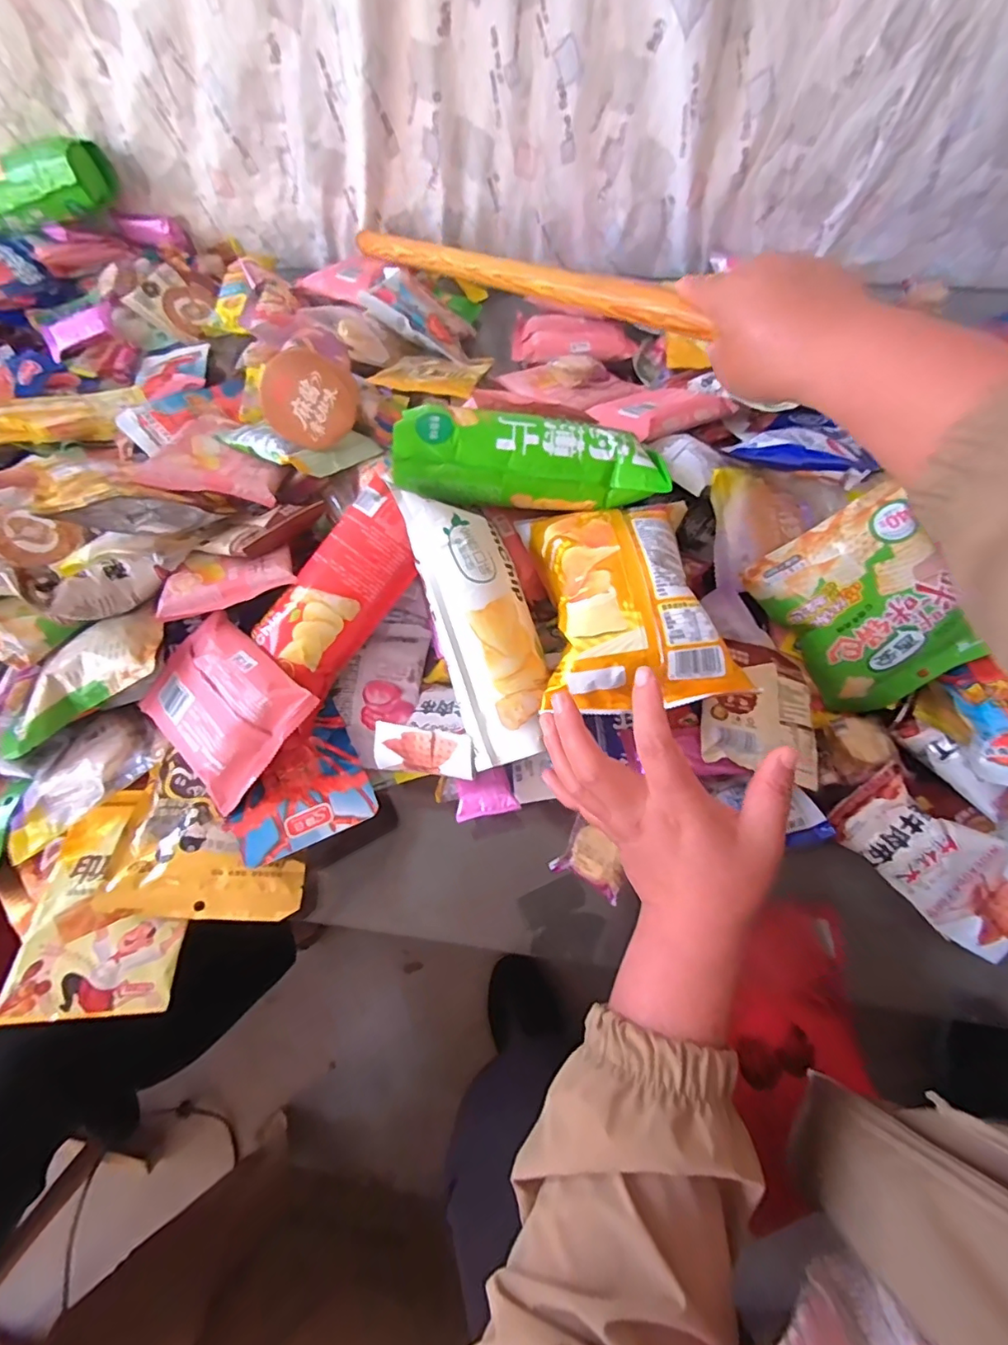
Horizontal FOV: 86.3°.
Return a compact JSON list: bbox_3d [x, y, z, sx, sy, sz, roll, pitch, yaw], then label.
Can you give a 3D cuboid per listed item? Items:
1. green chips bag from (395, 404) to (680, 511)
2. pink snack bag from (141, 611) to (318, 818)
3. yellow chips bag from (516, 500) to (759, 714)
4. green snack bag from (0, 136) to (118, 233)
[{"bbox_3d":[0.018,-0.162,0.402,0.197,0.049,0.052,1,67,3],"label":"green chips bag"},{"bbox_3d":[-0.219,0.023,0.414,0.128,0.028,0.103,39,94,19],"label":"pink snack bag"},{"bbox_3d":[0.086,-0.056,0.384,0.122,0.046,0.162,-5,67,1],"label":"yellow chips bag"},{"bbox_3d":[-0.585,-0.583,0.649,0.209,0.066,0.074,-3,67,2],"label":"green snack bag"}]

